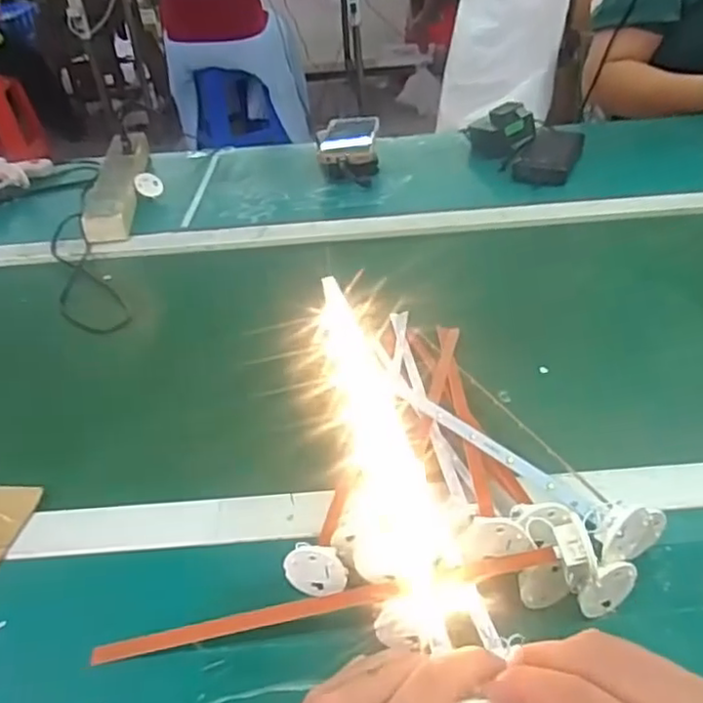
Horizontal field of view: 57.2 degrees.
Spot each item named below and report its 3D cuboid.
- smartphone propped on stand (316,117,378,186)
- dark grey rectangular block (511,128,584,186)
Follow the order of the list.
[{"bbox_3d":[-0.004,-0.297,0.953,0.091,0.046,0.188,-4,38,1],"label":"smartphone propped on stand"},{"bbox_3d":[0.280,-0.279,0.911,0.074,0.027,0.155,13,41,22],"label":"dark grey rectangular block"}]

